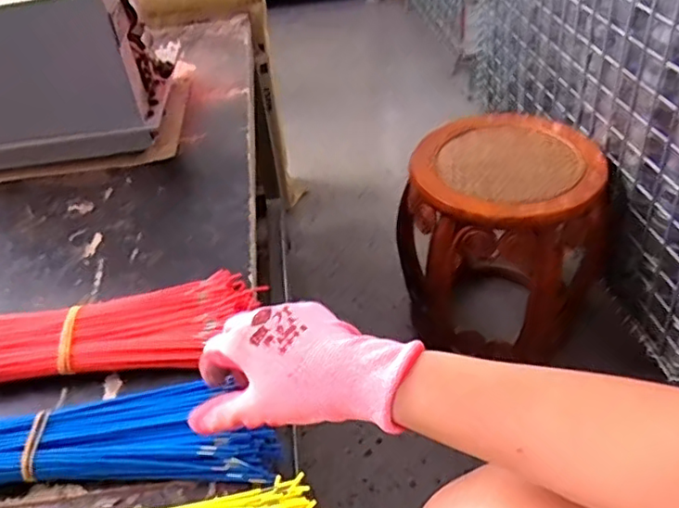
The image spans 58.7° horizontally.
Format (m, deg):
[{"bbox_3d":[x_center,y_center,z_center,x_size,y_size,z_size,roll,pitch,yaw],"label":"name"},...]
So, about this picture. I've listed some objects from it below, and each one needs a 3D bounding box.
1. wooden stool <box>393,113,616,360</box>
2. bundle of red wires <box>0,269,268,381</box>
[{"bbox_3d":[0.303,-0.028,1.132,0.339,0.365,0.348,24,49,30],"label":"wooden stool"},{"bbox_3d":[-0.203,0.065,0.522,0.252,0.034,0.093,-5,40,1],"label":"bundle of red wires"}]

